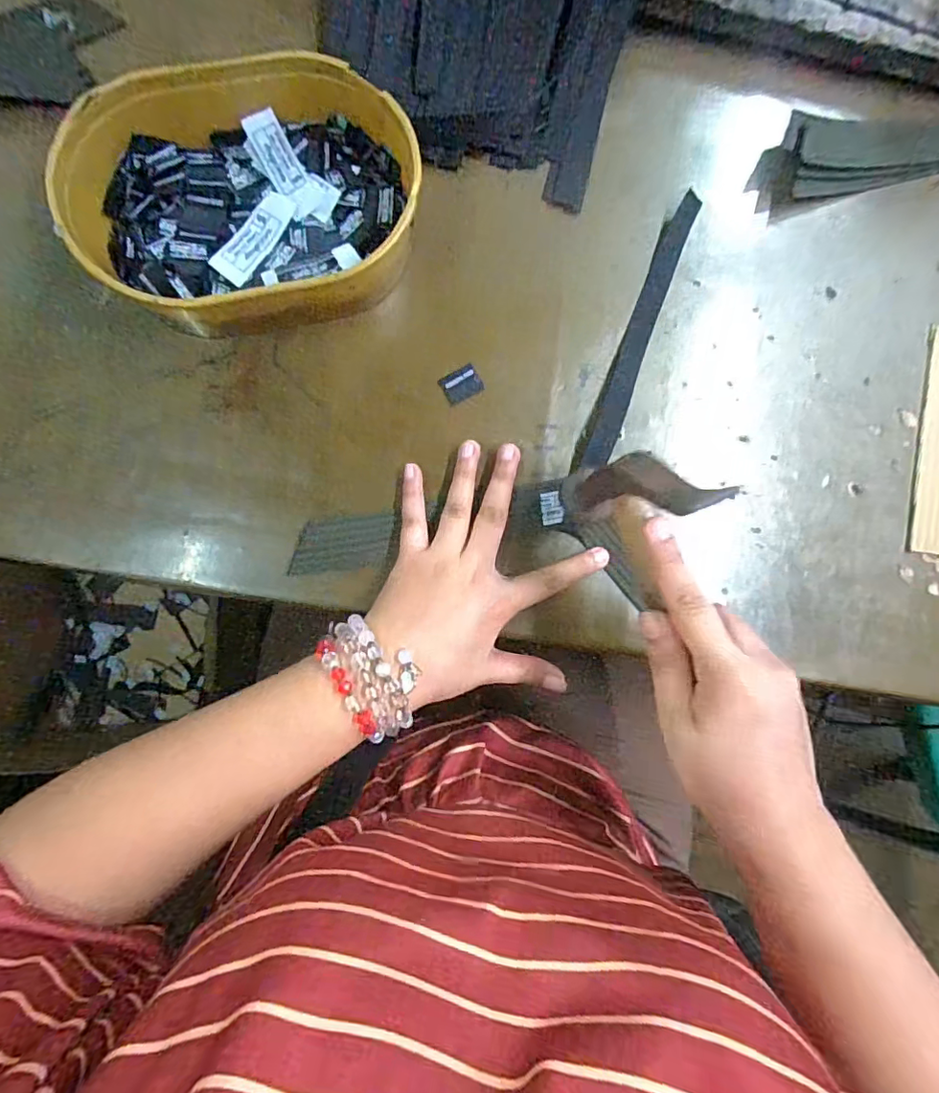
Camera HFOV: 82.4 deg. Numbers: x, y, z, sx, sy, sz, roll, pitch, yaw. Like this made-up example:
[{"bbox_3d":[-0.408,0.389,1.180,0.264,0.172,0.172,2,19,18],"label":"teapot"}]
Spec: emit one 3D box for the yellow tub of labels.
[{"bbox_3d":[-0.122,-0.196,0.305,0.185,0.054,0.134,-19,88,-5],"label":"yellow tub of labels"}]

